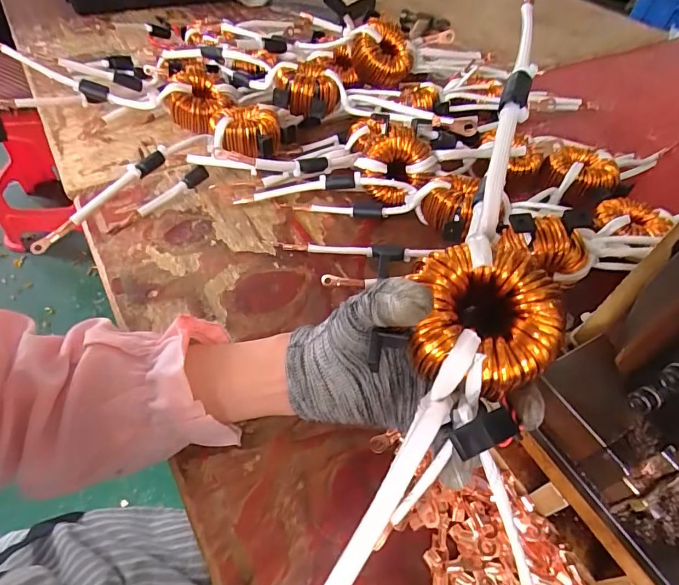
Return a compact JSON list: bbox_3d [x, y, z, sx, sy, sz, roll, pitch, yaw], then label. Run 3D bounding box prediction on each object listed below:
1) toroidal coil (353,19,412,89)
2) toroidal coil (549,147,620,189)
[{"bbox_3d":[0.055,-0.300,0.528,0.076,0.056,0.058,2,51,-3],"label":"toroidal coil"},{"bbox_3d":[0.283,-0.143,0.488,0.076,0.027,0.061,25,54,15],"label":"toroidal coil"}]

